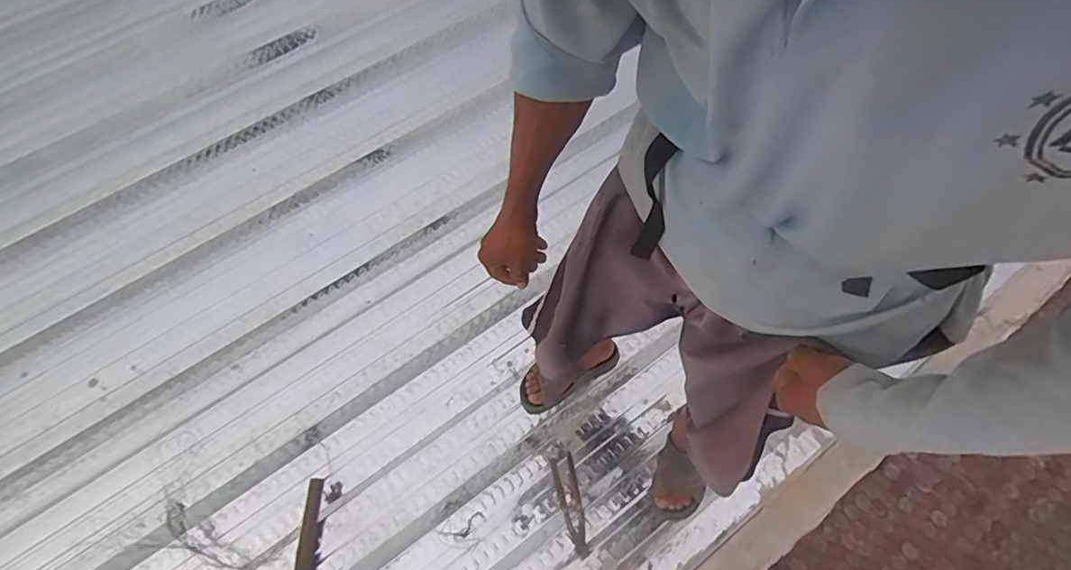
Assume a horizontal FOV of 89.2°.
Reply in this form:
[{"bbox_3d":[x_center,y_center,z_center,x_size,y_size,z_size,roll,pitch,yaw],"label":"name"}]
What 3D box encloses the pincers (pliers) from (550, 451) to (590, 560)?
[{"bbox_3d":[0.082,0.507,1.259,0.057,0.020,0.227,-10,50,-4],"label":"pincers (pliers)"}]

